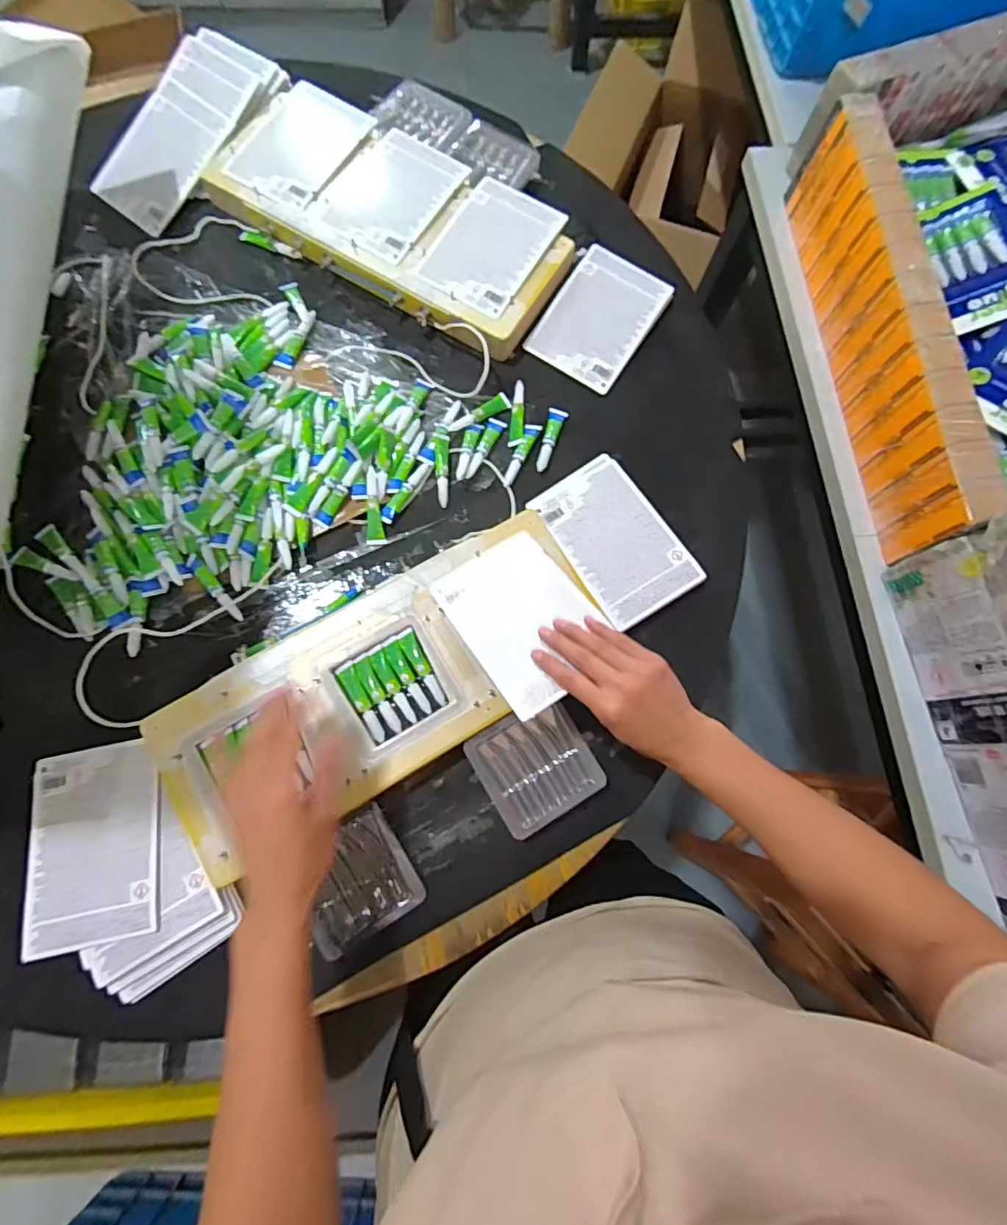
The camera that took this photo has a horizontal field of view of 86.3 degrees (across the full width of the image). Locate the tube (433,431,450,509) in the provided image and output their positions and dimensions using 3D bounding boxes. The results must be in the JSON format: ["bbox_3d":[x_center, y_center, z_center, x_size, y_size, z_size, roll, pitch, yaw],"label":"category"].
[{"bbox_3d":[-0.068,-0.160,0.599,0.017,0.013,0.086,-2,75,-3],"label":"tube"}]

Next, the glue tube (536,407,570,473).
[{"bbox_3d":[0.053,-0.199,0.614,0.023,0.011,0.084,18,75,3],"label":"glue tube"}]

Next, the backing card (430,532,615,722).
[{"bbox_3d":[0.019,0.003,0.494,0.115,0.006,0.169,-31,58,-10],"label":"backing card"}]

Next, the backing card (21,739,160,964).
[{"bbox_3d":[-0.370,0.208,0.486,0.116,0.010,0.168,-11,73,1],"label":"backing card"}]

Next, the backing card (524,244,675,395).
[{"bbox_3d":[0.117,-0.358,0.652,0.118,0.004,0.170,33,82,5],"label":"backing card"}]

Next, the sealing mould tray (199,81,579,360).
[{"bbox_3d":[-0.130,-0.479,0.652,0.415,0.040,0.202,32,77,6],"label":"sealing mould tray"}]

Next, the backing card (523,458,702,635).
[{"bbox_3d":[0.120,-0.081,0.582,0.113,0.008,0.179,-31,76,-9],"label":"backing card"}]

